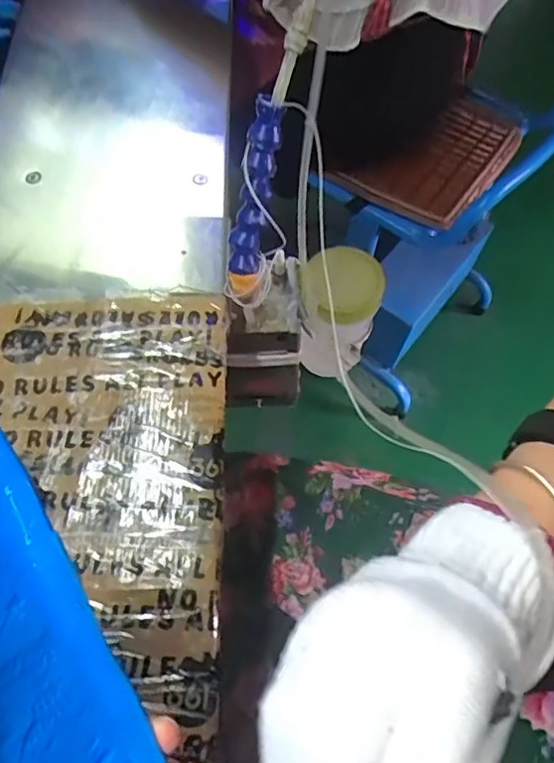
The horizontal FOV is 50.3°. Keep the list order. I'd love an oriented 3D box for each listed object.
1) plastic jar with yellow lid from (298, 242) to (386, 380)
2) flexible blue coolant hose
[{"bbox_3d":[0.056,-0.067,0.556,0.077,0.081,0.096,14,61,5],"label":"plastic jar with yellow lid"},{"bbox_3d":[-0.019,-0.132,0.445,0.025,0.145,0.025,17,35,6],"label":"flexible blue coolant hose"}]

